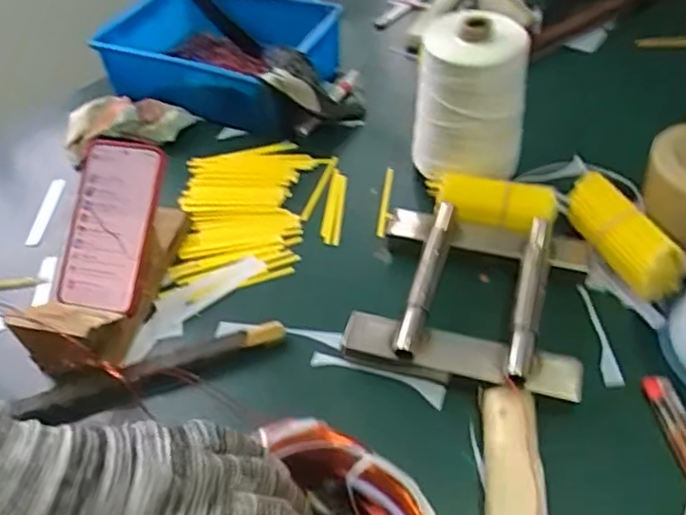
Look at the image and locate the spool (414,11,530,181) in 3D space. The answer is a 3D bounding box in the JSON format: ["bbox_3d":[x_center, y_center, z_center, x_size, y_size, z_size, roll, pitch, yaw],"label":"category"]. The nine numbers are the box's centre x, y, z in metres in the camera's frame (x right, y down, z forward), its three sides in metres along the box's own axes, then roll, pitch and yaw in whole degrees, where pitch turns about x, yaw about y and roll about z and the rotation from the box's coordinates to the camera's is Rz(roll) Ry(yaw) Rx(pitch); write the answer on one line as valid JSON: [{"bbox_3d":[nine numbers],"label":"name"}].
[{"bbox_3d":[0.134,-0.161,0.666,0.107,0.168,0.087,2,47,9],"label":"spool"}]

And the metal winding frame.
[{"bbox_3d":[0.118,0.032,0.576,0.198,0.043,0.182,10,48,16],"label":"metal winding frame"}]

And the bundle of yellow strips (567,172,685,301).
[{"bbox_3d":[0.276,-0.024,0.603,0.054,0.059,0.124,-19,47,-11],"label":"bundle of yellow strips"}]

